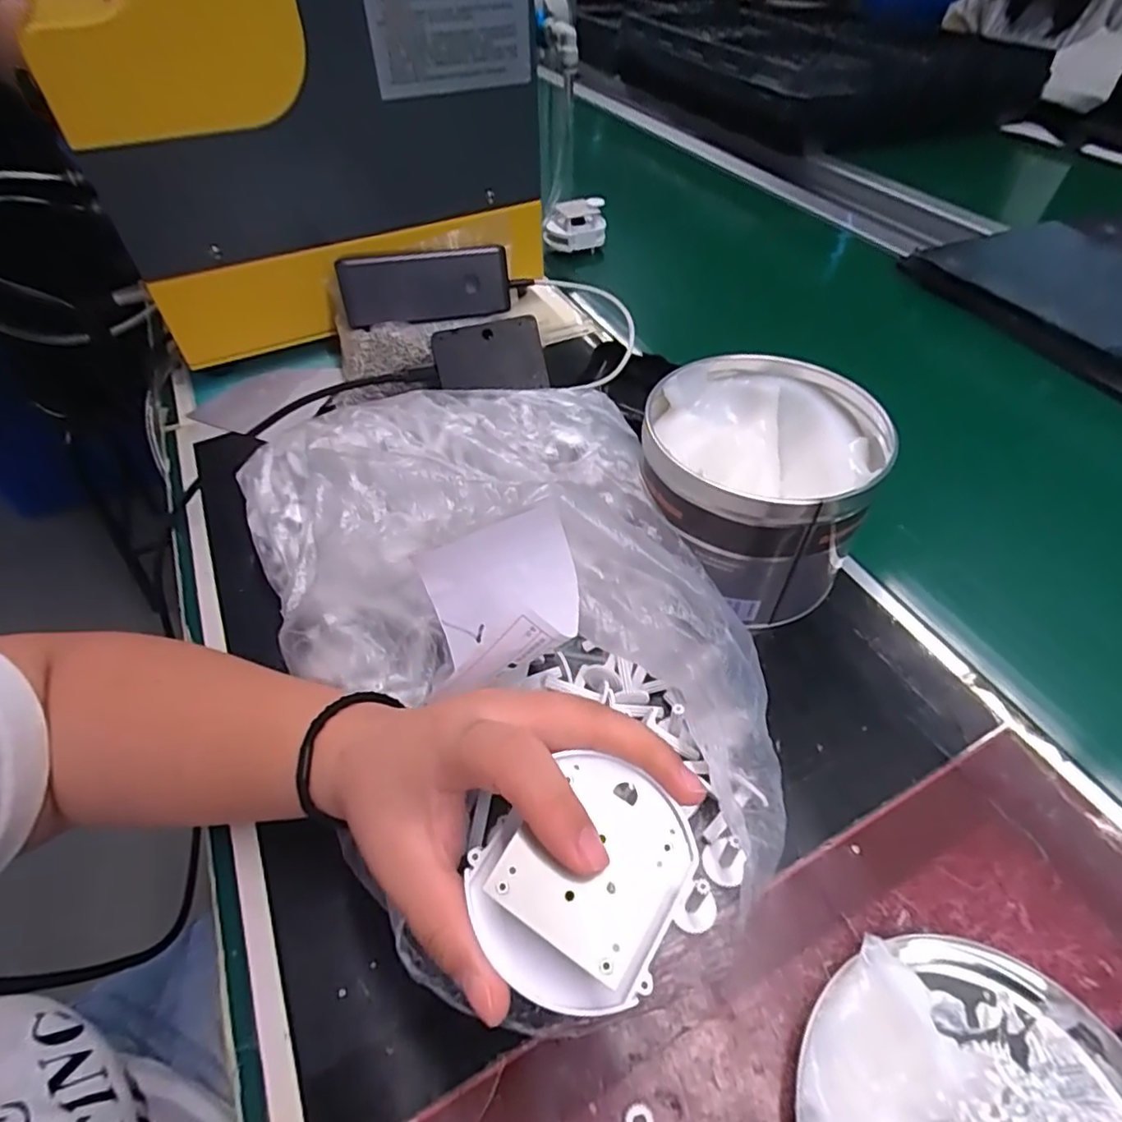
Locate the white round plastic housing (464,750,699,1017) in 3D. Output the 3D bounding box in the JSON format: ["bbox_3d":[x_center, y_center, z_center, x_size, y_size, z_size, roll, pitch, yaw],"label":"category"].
[{"bbox_3d":[0.008,0.093,0.180,0.065,0.029,0.056,-36,57,-25],"label":"white round plastic housing"}]

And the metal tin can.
[{"bbox_3d":[0.112,-0.038,0.357,0.120,0.104,0.123,-1,50,1],"label":"metal tin can"}]

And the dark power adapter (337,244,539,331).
[{"bbox_3d":[-0.098,-0.212,0.470,0.137,0.044,0.028,-9,50,-8],"label":"dark power adapter"}]

